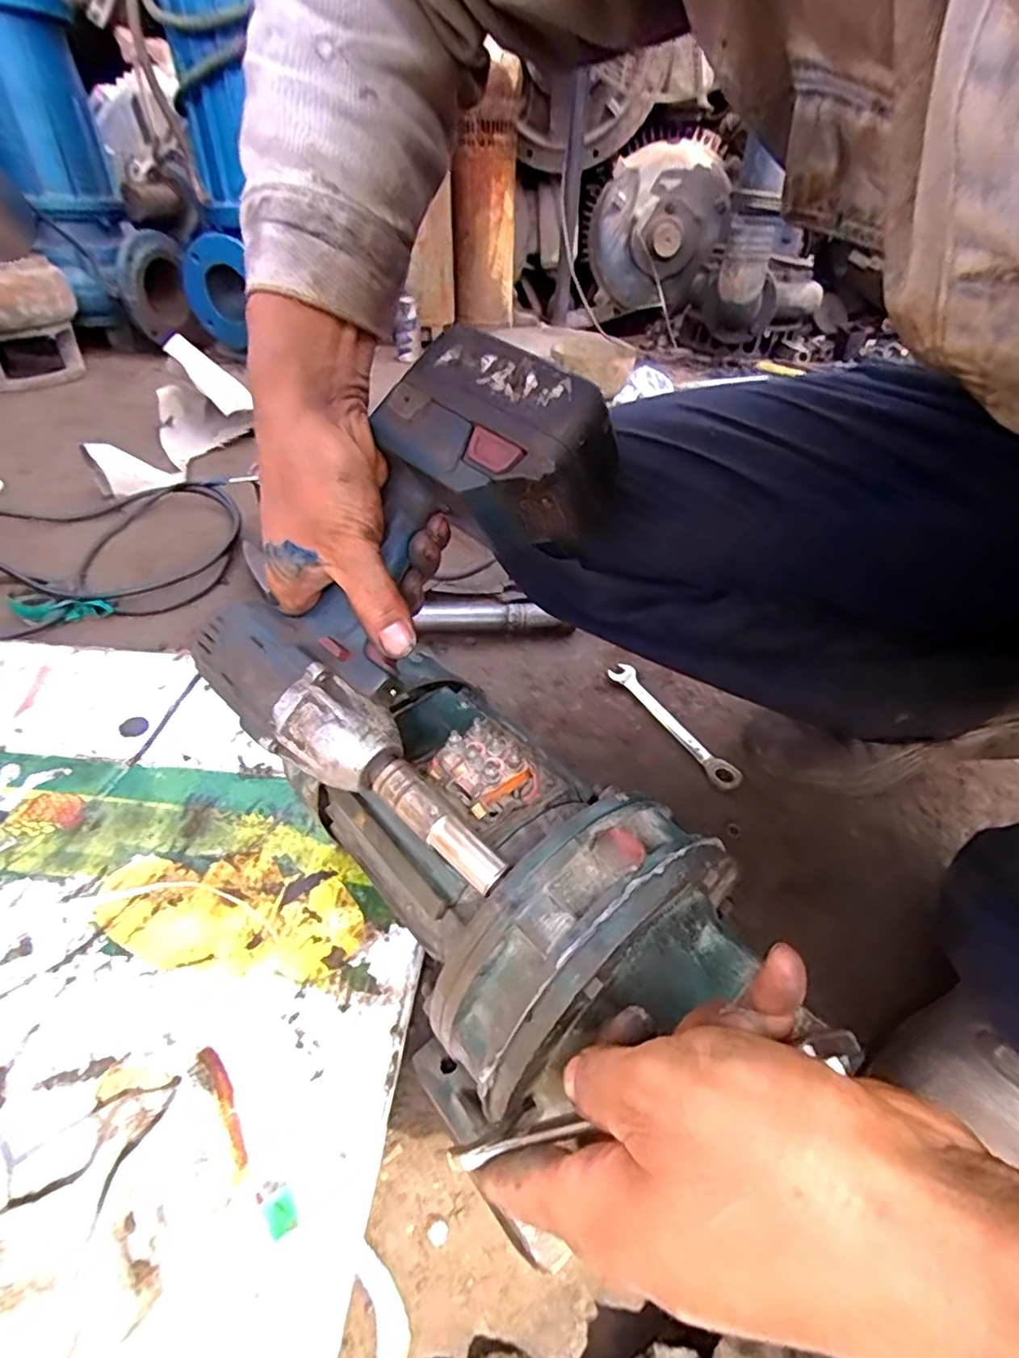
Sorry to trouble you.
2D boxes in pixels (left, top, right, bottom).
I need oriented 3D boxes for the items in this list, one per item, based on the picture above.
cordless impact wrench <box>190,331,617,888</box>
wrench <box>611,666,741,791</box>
[{"bbox_3d":[-0.028,-0.049,0.317,0.184,0.068,0.231,30,88,26],"label":"cordless impact wrench"},{"bbox_3d":[0.155,0.038,0.594,0.030,0.013,0.186,-16,40,-23],"label":"wrench"}]

